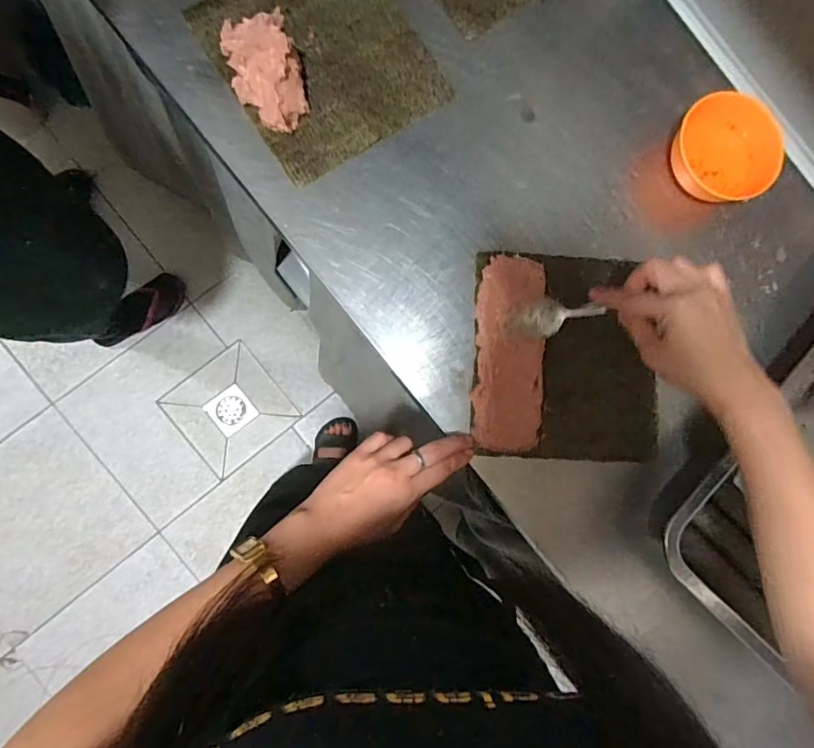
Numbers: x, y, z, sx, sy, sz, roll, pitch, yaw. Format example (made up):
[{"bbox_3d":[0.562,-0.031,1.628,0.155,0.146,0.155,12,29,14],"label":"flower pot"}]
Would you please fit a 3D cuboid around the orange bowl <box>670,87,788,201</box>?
[{"bbox_3d":[0.316,-0.223,0.501,0.091,0.044,0.105,-31,91,-9],"label":"orange bowl"}]

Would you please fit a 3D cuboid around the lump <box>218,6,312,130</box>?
[{"bbox_3d":[-0.131,-0.282,0.458,0.060,0.036,0.111,-16,88,-8],"label":"lump"}]

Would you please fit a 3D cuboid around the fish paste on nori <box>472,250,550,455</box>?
[{"bbox_3d":[0.099,-0.020,0.482,0.063,0.018,0.184,3,86,-7],"label":"fish paste on nori"}]

